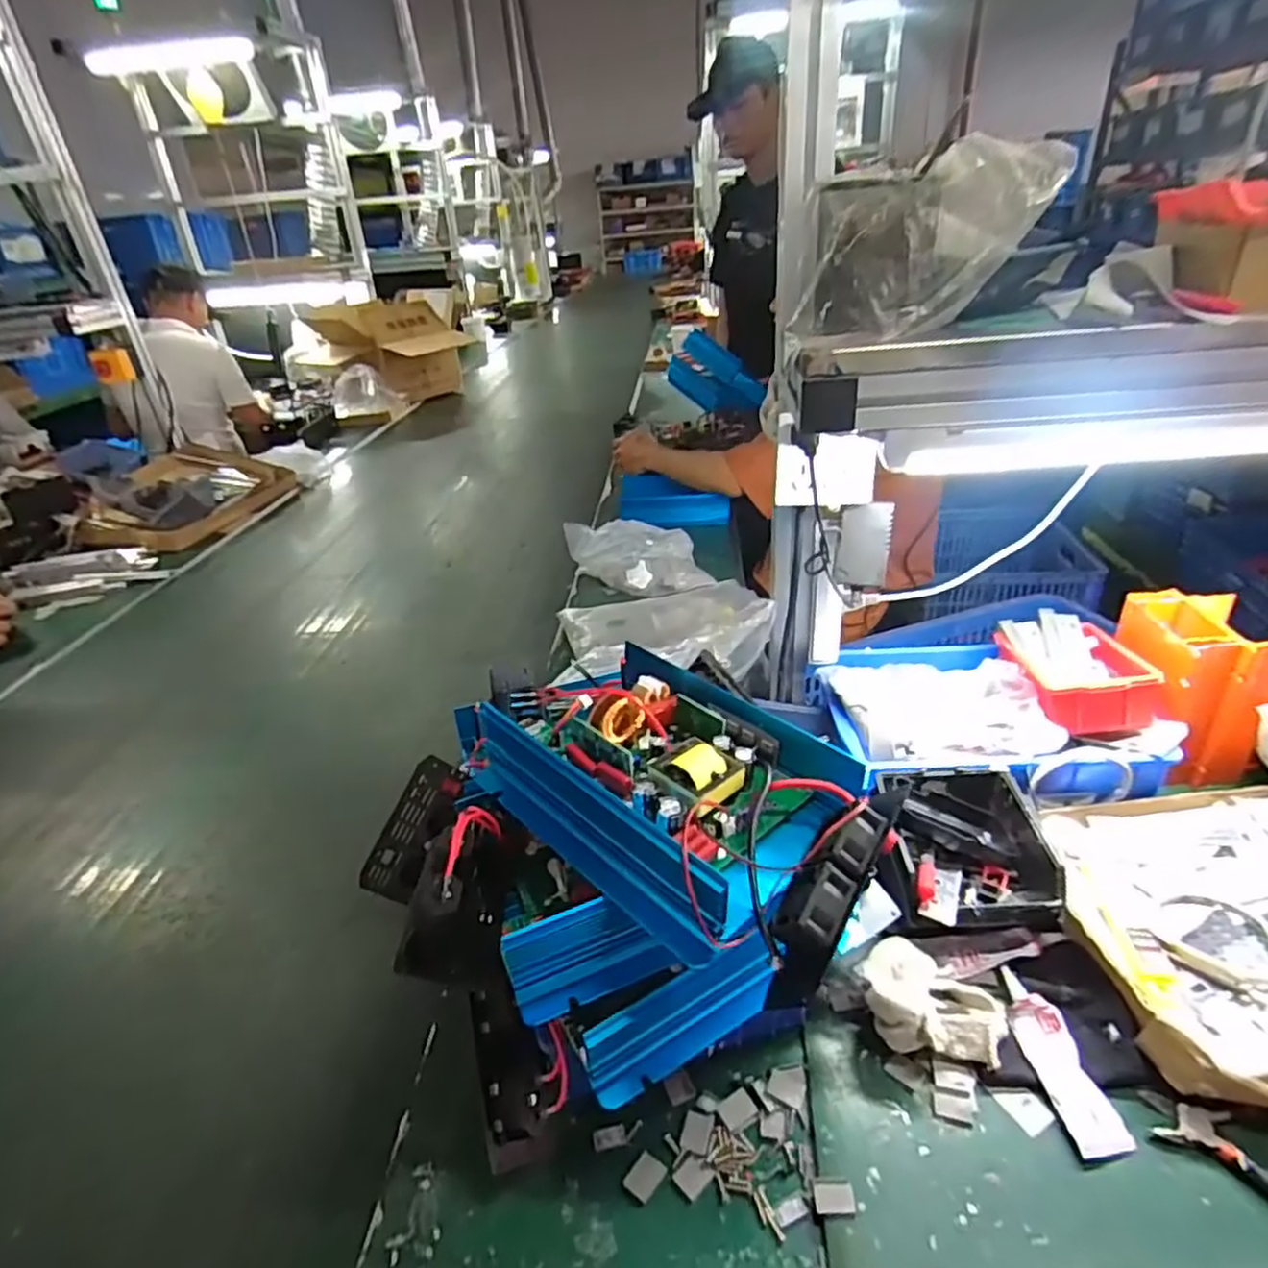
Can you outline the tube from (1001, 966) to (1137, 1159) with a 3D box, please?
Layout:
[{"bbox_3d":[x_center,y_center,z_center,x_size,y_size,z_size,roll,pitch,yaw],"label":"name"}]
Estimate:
[{"bbox_3d":[0.295,0.291,0.506,0.033,0.019,0.124,-7,30,-3],"label":"tube"}]

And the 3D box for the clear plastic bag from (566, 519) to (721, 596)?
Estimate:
[{"bbox_3d":[0.006,-0.127,1.235,0.241,0.123,0.101,-2,30,5],"label":"clear plastic bag"}]

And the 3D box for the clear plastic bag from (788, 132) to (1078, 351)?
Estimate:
[{"bbox_3d":[0.192,-0.262,0.495,0.165,0.108,0.062,7,32,20],"label":"clear plastic bag"}]

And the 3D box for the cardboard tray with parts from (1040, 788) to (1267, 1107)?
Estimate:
[{"bbox_3d":[0.497,0.222,0.564,0.310,0.038,0.257,-6,30,-3],"label":"cardboard tray with parts"}]

